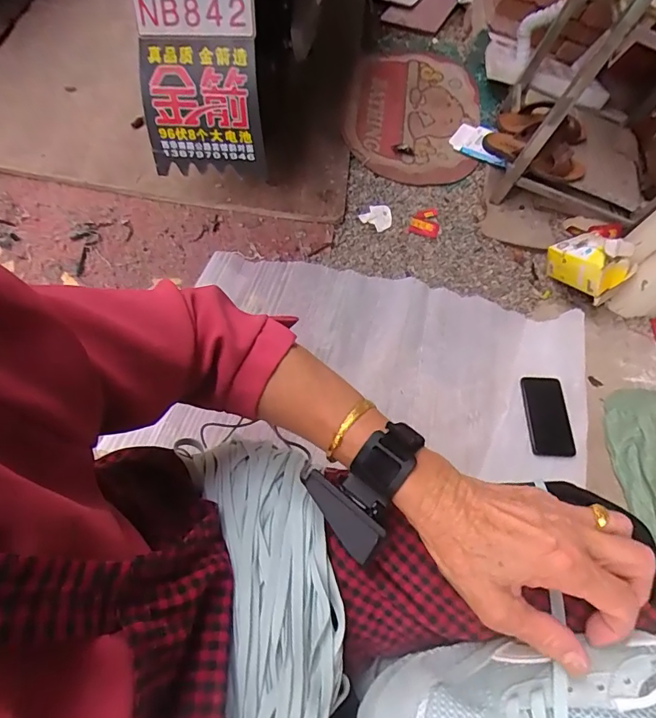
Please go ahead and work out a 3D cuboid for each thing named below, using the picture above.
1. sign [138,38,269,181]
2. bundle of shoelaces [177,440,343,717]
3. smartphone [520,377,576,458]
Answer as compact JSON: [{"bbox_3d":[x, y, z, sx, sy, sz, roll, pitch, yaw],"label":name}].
[{"bbox_3d":[-0.236,-0.465,0.865,0.221,0.229,0.029,6,43,2],"label":"sign"},{"bbox_3d":[-0.043,0.224,0.300,0.117,0.071,0.371,-4,65,-13],"label":"bundle of shoelaces"},{"bbox_3d":[0.409,0.106,0.862,0.075,0.010,0.159,-2,58,10],"label":"smartphone"}]

